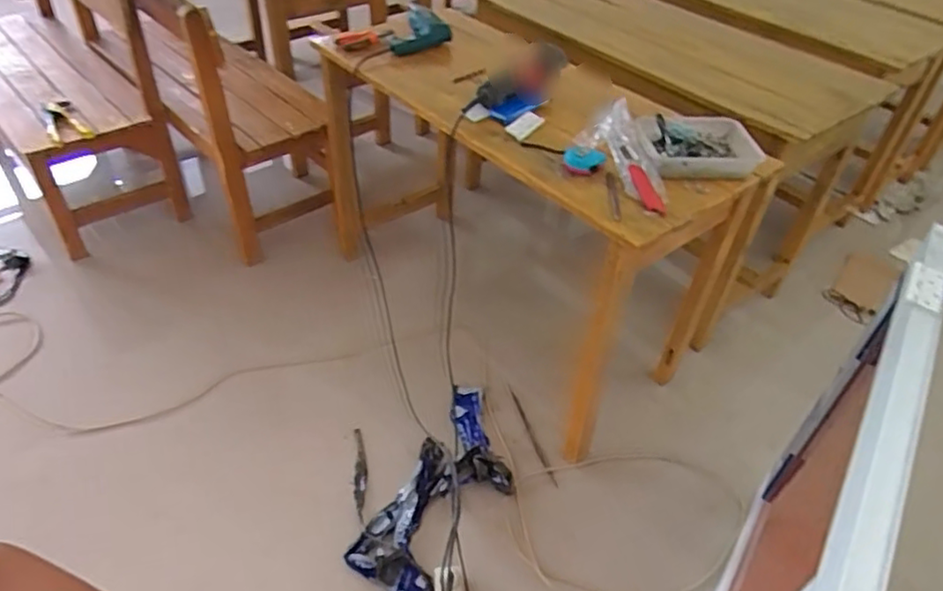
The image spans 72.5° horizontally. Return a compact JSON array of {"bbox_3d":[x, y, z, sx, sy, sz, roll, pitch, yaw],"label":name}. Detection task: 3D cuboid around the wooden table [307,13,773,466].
[{"bbox_3d":[0.098,-0.202,1.683,0.479,0.743,1.052,-31,53,-32],"label":"wooden table"}]

